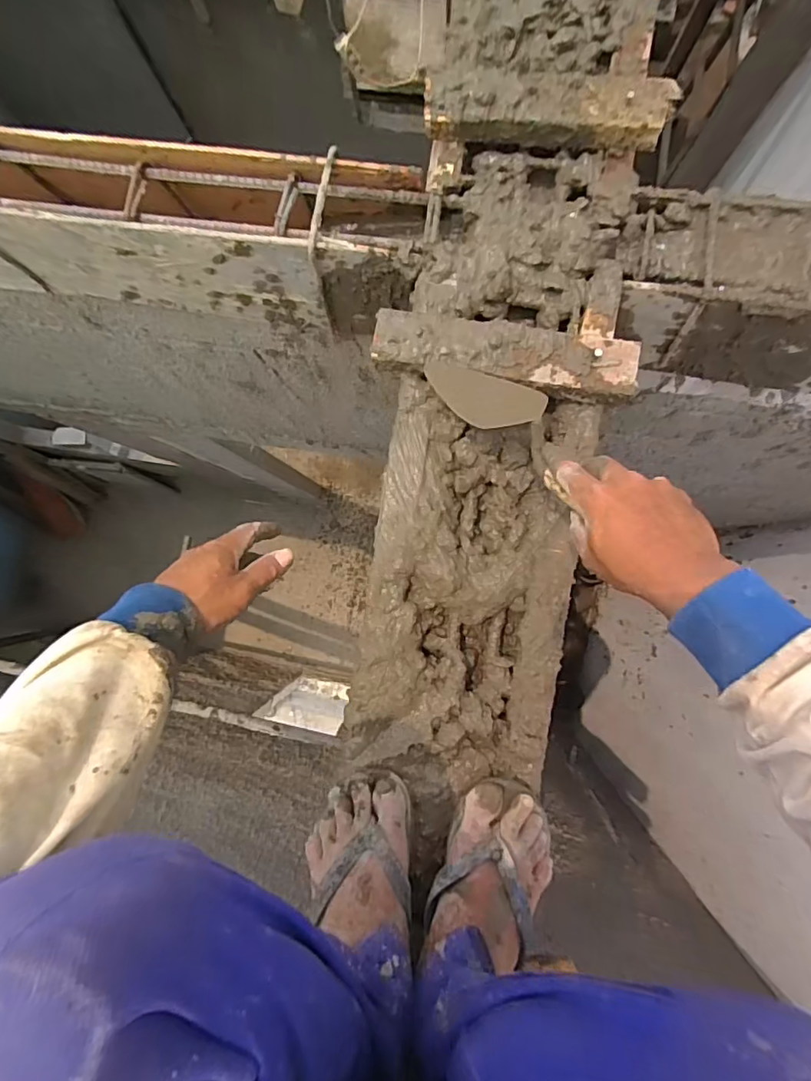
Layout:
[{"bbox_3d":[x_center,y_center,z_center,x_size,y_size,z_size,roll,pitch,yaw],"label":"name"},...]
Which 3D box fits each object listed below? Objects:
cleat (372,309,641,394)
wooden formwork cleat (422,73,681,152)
[{"bbox_3d":[0.098,-0.195,0.552,0.264,0.024,0.057,9,89,4],"label":"cleat"},{"bbox_3d":[0.147,-0.460,0.573,0.251,0.035,0.060,8,89,4],"label":"wooden formwork cleat"}]

